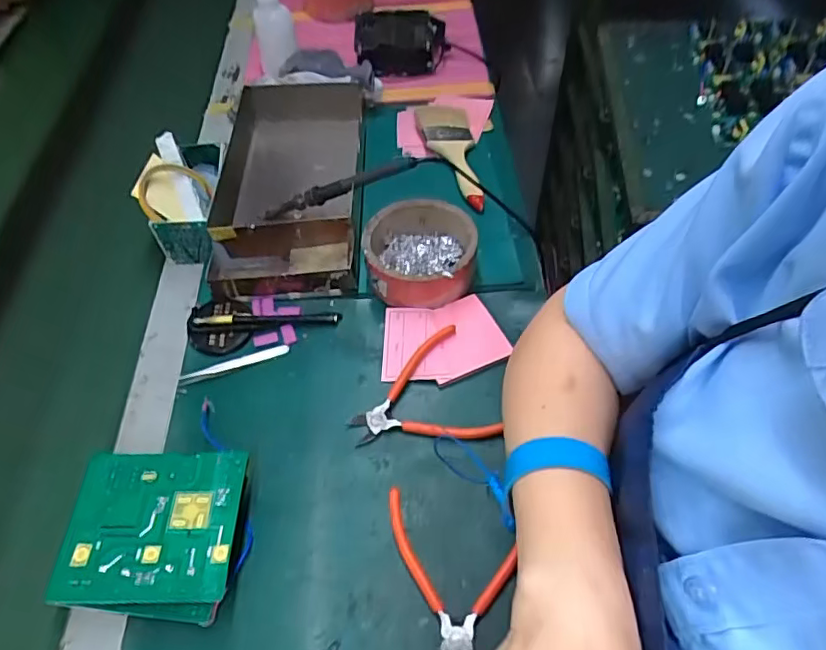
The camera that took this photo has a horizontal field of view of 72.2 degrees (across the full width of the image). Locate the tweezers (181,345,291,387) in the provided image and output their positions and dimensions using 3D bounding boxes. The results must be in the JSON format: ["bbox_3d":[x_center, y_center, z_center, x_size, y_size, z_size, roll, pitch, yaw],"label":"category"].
[{"bbox_3d":[-0.184,0.041,0.588,0.109,0.010,0.014,-18,55,-10],"label":"tweezers"}]

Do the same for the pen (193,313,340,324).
[{"bbox_3d":[-0.157,-0.008,0.611,0.151,0.013,0.014,-3,54,1],"label":"pen"}]

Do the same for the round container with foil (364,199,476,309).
[{"bbox_3d":[0.008,-0.078,0.621,0.119,0.052,0.119,-2,54,2],"label":"round container with foil"}]

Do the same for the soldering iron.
[{"bbox_3d":[-0.094,-0.159,0.662,0.204,0.027,0.016,-15,52,16],"label":"soldering iron"}]

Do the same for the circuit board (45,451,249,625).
[{"bbox_3d":[-0.206,0.171,0.464,0.131,0.052,0.122,-2,54,2],"label":"circuit board"}]

